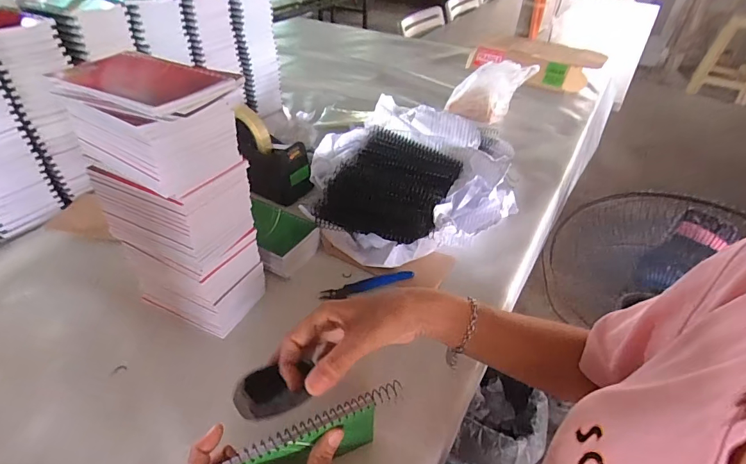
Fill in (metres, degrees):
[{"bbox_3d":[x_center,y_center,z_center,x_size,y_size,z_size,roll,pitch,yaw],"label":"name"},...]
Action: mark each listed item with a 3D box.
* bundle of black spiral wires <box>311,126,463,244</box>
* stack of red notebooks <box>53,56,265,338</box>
[{"bbox_3d":[0.029,-0.076,0.627,0.167,0.054,0.212,18,42,16],"label":"bundle of black spiral wires"},{"bbox_3d":[-0.199,-0.024,0.424,0.132,0.278,0.091,19,43,20],"label":"stack of red notebooks"}]

